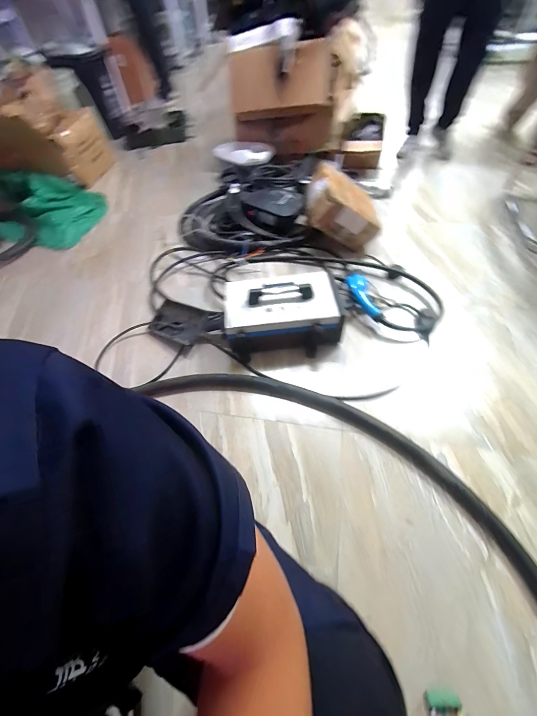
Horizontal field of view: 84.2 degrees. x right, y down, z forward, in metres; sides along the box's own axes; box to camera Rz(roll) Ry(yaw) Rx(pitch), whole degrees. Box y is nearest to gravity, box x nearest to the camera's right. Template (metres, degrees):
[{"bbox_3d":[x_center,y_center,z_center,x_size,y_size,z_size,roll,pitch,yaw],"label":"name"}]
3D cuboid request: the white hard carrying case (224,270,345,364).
[{"bbox_3d":[0.051,-0.172,1.131,0.412,0.190,0.278,-8,54,-2],"label":"white hard carrying case"}]

